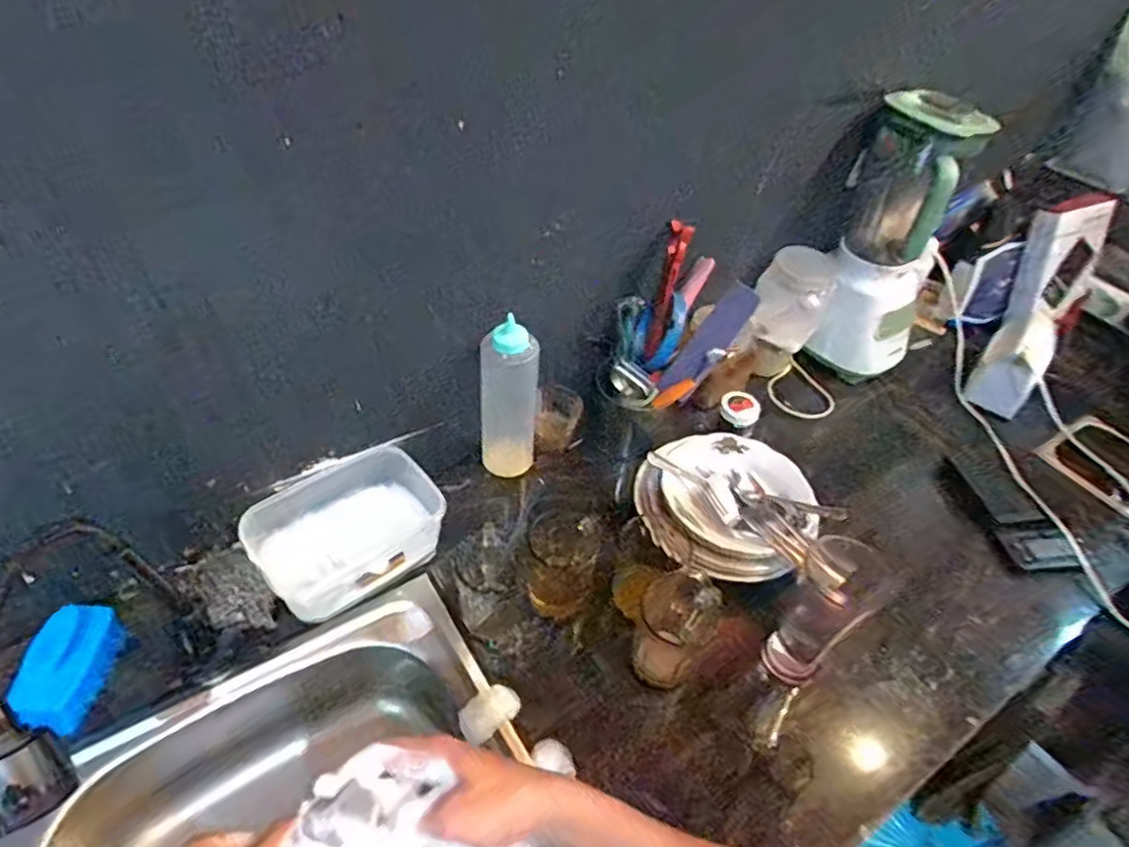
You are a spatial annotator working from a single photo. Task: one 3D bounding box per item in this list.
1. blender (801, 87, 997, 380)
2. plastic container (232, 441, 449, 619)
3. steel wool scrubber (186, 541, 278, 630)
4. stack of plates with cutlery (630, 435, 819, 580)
[{"bbox_3d":[0.496,-0.282,0.980,0.171,0.392,0.196,25,48,18],"label":"blender"},{"bbox_3d":[-0.246,0.121,0.745,0.200,0.072,0.151,-22,52,-26],"label":"plastic container"},{"bbox_3d":[-0.351,0.177,0.693,0.060,0.044,0.099,-30,56,-31],"label":"steel wool scrubber"},{"bbox_3d":[0.203,0.097,0.810,0.213,0.044,0.197,4,45,-2],"label":"stack of plates with cutlery"}]

